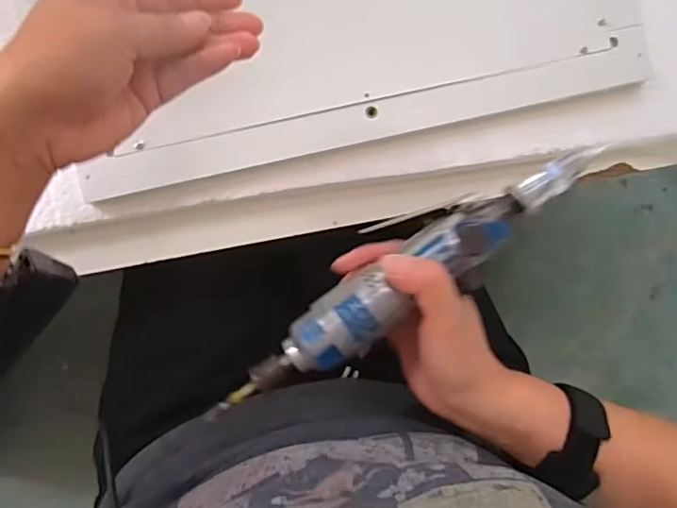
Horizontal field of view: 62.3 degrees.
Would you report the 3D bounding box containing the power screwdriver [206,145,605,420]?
[{"bbox_3d":[0.037,0.015,0.349,0.268,0.040,0.055,-35,93,-1],"label":"power screwdriver"}]

